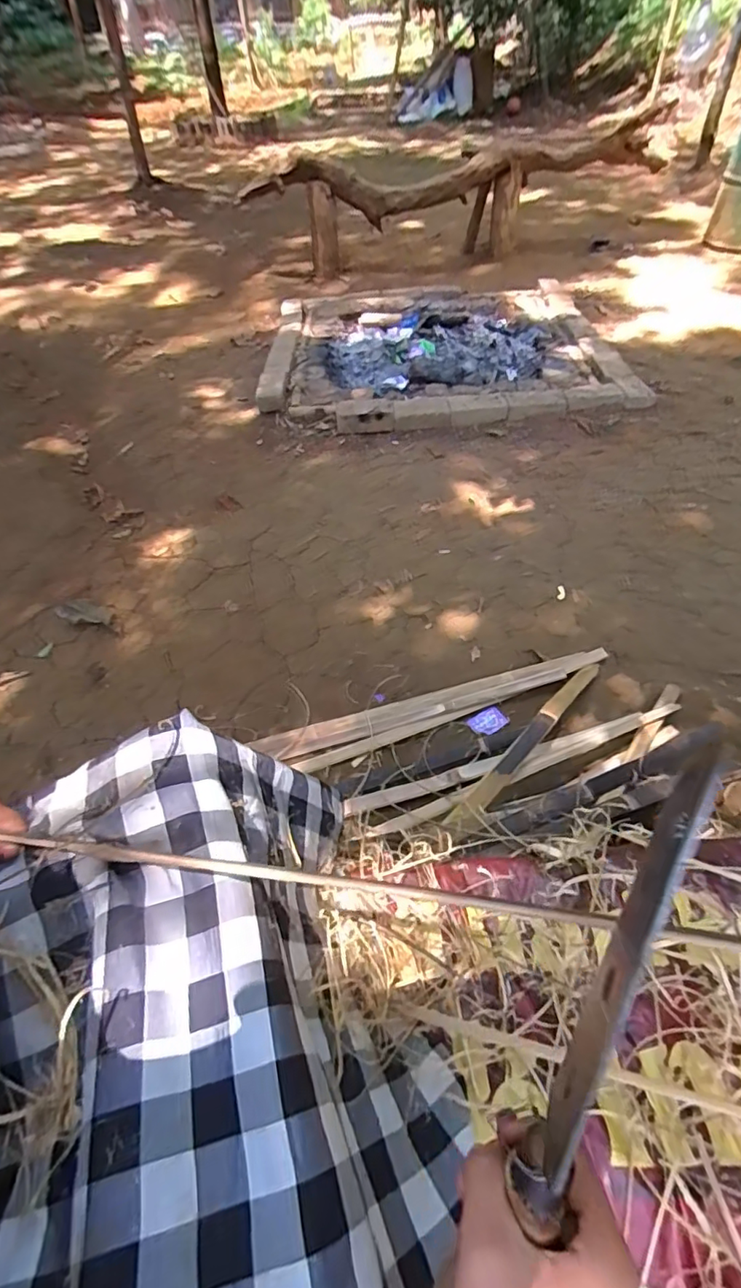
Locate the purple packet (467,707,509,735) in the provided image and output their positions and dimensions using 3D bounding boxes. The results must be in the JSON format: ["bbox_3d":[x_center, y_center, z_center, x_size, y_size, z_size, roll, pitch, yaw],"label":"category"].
[{"bbox_3d":[0.267,0.178,1.233,0.087,0.012,0.055,-23,52,-16],"label":"purple packet"}]

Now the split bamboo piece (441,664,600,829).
[{"bbox_3d":[0.327,0.178,1.081,0.039,0.028,0.598,34,44,26],"label":"split bamboo piece"}]

